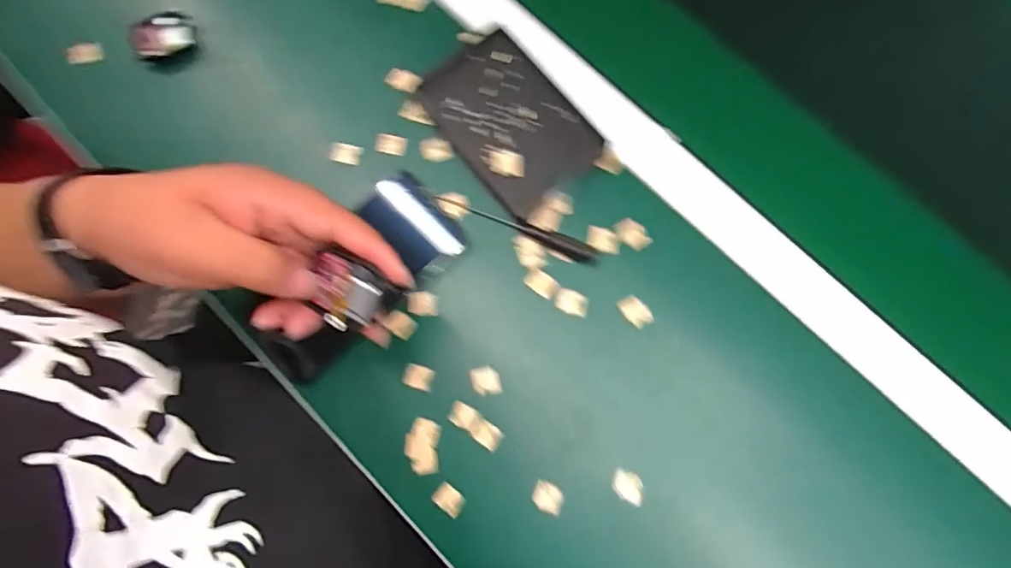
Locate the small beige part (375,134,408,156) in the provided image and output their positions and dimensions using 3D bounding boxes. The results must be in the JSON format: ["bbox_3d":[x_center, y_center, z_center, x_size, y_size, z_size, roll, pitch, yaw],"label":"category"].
[{"bbox_3d":[-0.091,-0.111,0.408,0.025,0.004,0.014,10,79,3],"label":"small beige part"}]

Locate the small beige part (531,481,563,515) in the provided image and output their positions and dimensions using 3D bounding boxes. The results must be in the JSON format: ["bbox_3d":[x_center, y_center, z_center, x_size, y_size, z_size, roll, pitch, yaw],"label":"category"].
[{"bbox_3d":[0.029,0.149,0.357,0.021,0.006,0.018,20,80,5],"label":"small beige part"}]

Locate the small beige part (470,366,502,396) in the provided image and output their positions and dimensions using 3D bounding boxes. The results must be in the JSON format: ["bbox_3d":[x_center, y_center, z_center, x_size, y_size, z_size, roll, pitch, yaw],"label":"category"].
[{"bbox_3d":[-0.014,0.070,0.372,0.020,0.006,0.020,-13,79,-2],"label":"small beige part"}]

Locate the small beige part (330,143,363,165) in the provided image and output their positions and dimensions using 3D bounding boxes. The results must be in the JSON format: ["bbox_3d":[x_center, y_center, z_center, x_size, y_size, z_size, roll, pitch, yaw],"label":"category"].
[{"bbox_3d":[-0.128,-0.104,0.409,0.025,0.004,0.015,10,79,3],"label":"small beige part"}]

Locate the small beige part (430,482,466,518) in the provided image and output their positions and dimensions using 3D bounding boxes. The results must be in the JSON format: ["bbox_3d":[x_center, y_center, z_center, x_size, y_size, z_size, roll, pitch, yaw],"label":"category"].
[{"bbox_3d":[-0.039,0.151,0.359,0.021,0.005,0.016,34,81,7],"label":"small beige part"}]

